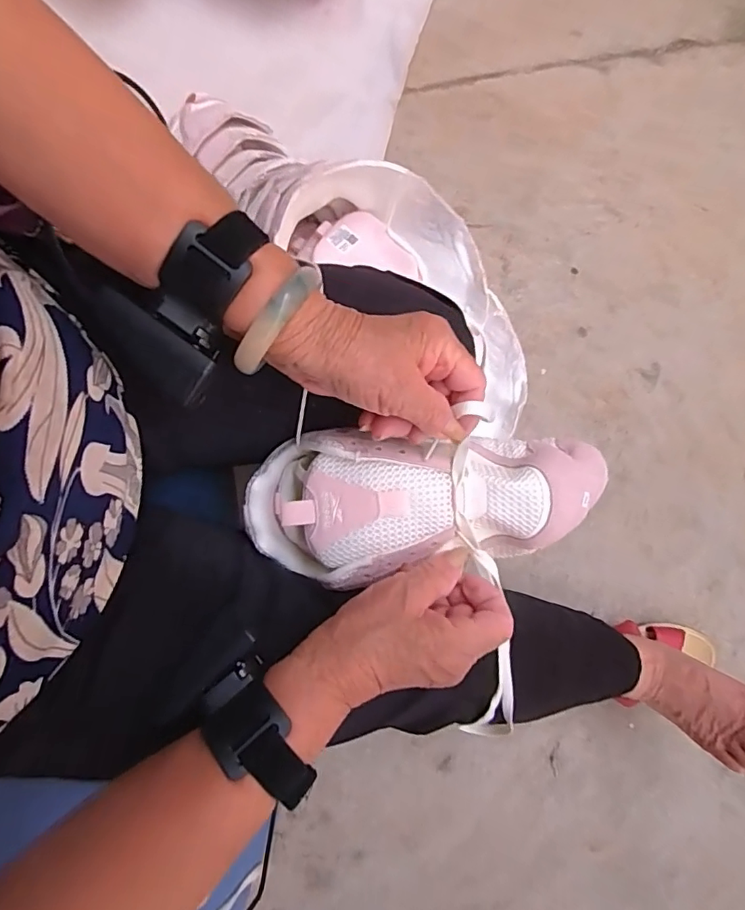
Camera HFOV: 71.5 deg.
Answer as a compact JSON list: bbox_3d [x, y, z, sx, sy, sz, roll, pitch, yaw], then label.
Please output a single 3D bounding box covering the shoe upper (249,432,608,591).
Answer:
[{"bbox_3d":[0.034,0.032,0.346,0.229,0.055,0.091,-5,79,0],"label":"shoe upper"}]

